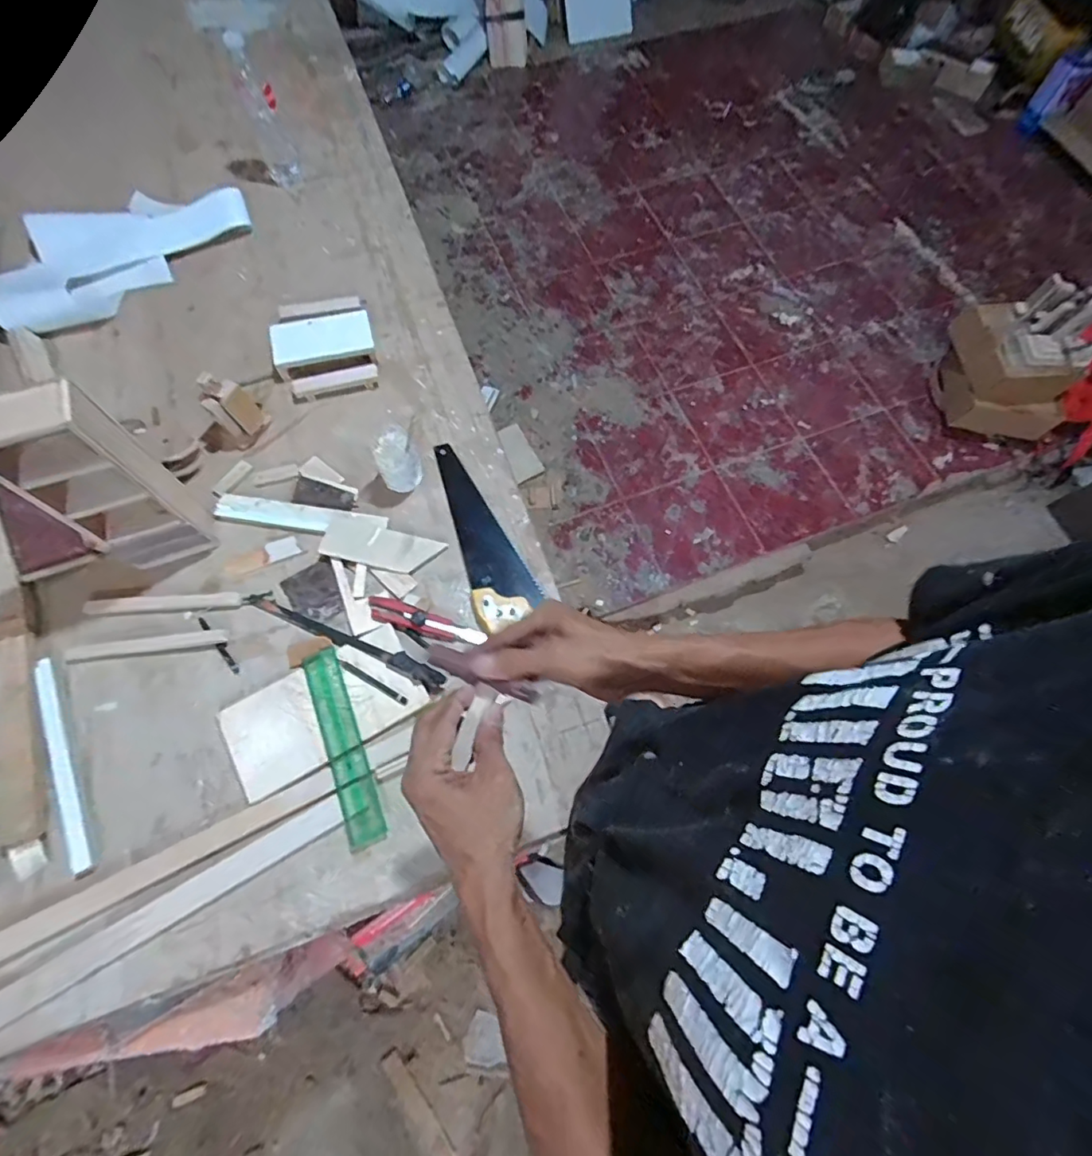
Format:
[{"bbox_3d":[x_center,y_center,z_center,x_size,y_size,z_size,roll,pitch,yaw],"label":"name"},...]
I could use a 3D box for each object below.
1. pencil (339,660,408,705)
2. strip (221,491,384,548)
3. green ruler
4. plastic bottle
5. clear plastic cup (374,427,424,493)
[{"bbox_3d":[-0.233,0.141,0.714,0.111,0.004,0.011,28,71,10],"label":"pencil"},{"bbox_3d":[-0.415,-0.098,0.808,0.200,0.007,0.046,8,69,2],"label":"strip"},{"bbox_3d":[-0.264,0.213,0.686,0.047,0.004,0.255,-21,71,-9],"label":"green ruler"},{"bbox_3d":[-0.548,-0.898,1.034,0.077,0.220,0.063,-24,71,-10],"label":"plastic bottle"},{"bbox_3d":[-0.225,-0.176,0.816,0.062,0.084,0.067,0,69,-1],"label":"clear plastic cup"}]

